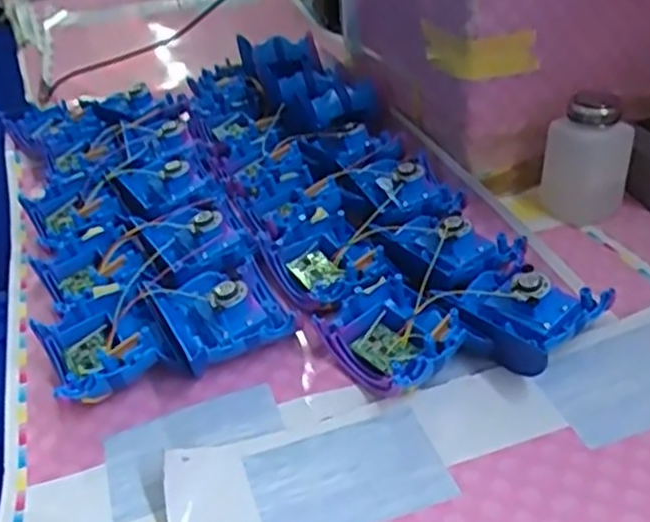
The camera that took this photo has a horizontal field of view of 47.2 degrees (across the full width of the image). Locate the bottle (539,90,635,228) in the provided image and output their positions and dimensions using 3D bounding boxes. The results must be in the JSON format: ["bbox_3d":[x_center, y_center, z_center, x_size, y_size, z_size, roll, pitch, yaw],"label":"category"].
[{"bbox_3d":[0.215,-0.084,0.607,0.059,0.093,0.050,-19,37,-17],"label":"bottle"}]

